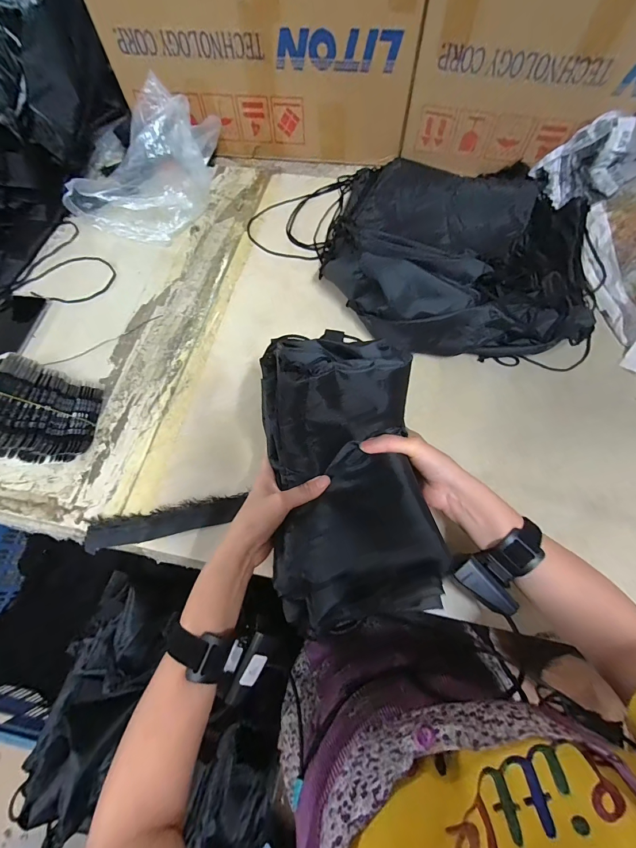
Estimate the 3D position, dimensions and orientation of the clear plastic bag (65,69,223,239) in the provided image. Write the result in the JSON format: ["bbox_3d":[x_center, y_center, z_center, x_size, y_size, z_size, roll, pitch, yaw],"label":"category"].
[{"bbox_3d":[-0.339,-0.510,0.656,0.234,0.115,0.281,16,67,7],"label":"clear plastic bag"}]

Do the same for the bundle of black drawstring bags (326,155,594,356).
[{"bbox_3d":[0.237,-0.312,0.569,0.456,0.105,0.411,14,67,7],"label":"bundle of black drawstring bags"}]

